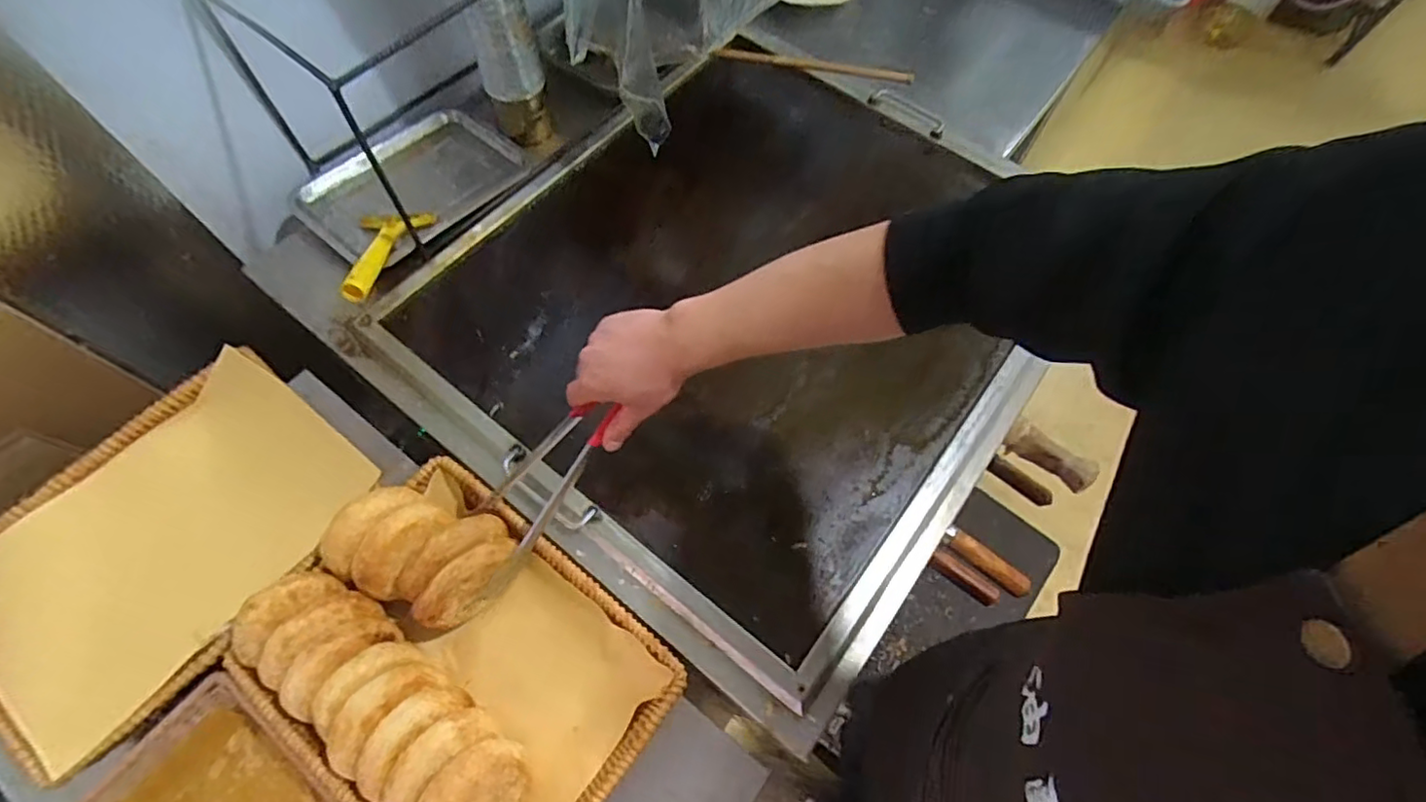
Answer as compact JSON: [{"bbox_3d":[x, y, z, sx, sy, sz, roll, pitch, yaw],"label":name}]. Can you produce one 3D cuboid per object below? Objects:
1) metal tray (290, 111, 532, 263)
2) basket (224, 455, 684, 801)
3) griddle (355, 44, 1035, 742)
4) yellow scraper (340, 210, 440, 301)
[{"bbox_3d":[-0.438,-0.324,0.871,0.209,0.029,0.282,40,69,16],"label":"metal tray"},{"bbox_3d":[-0.256,0.274,0.629,0.377,0.120,0.283,36,68,15],"label":"basket"},{"bbox_3d":[0.057,-0.150,0.842,0.731,0.122,0.829,35,68,14],"label":"griddle"},{"bbox_3d":[-0.438,-0.197,0.800,0.088,0.029,0.175,4,49,0],"label":"yellow scraper"}]

